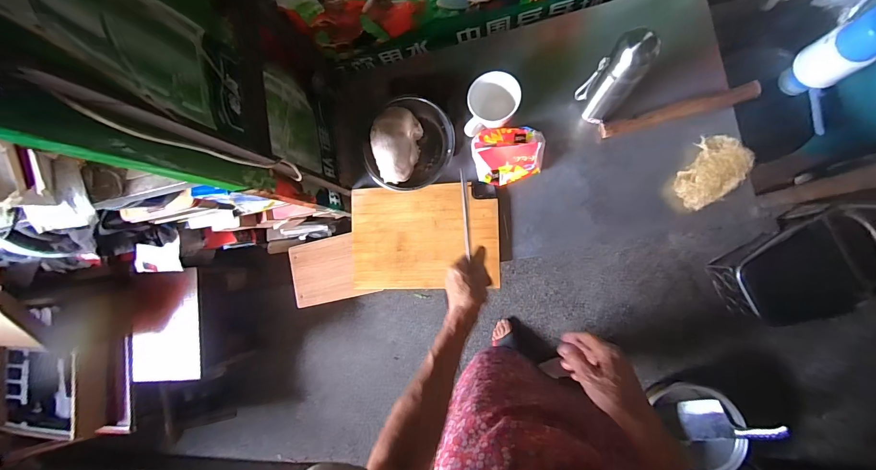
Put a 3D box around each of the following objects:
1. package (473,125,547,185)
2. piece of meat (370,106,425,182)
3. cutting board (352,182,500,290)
[{"bbox_3d":[0.144,-0.165,0.756,0.140,0.045,0.111,-2,87,9],"label":"package"},{"bbox_3d":[-0.089,-0.191,0.782,0.096,0.066,0.154,4,88,9],"label":"piece of meat"},{"bbox_3d":[-0.031,0.004,0.799,0.317,0.017,0.219,-2,87,9],"label":"cutting board"}]

